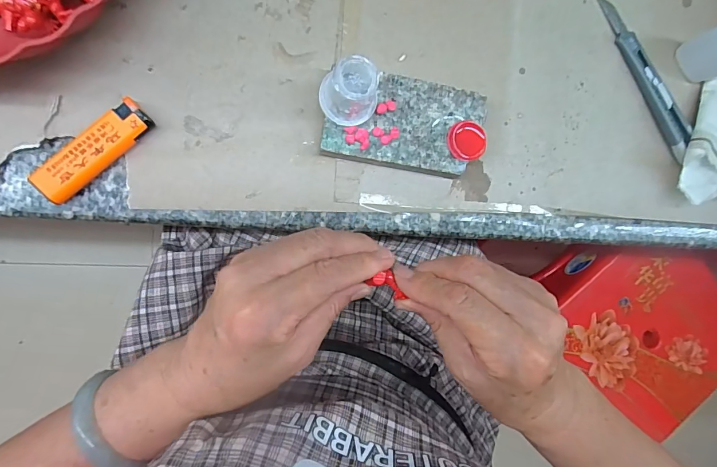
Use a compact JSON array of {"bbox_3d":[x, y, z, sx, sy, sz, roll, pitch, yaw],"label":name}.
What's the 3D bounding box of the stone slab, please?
[{"bbox_3d":[0.032,-0.076,0.275,0.108,0.022,0.061,8,90,-8],"label":"stone slab"}]

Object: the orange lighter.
[{"bbox_3d":[-0.171,-0.053,0.252,0.080,0.013,0.022,-42,96,-5],"label":"orange lighter"}]

